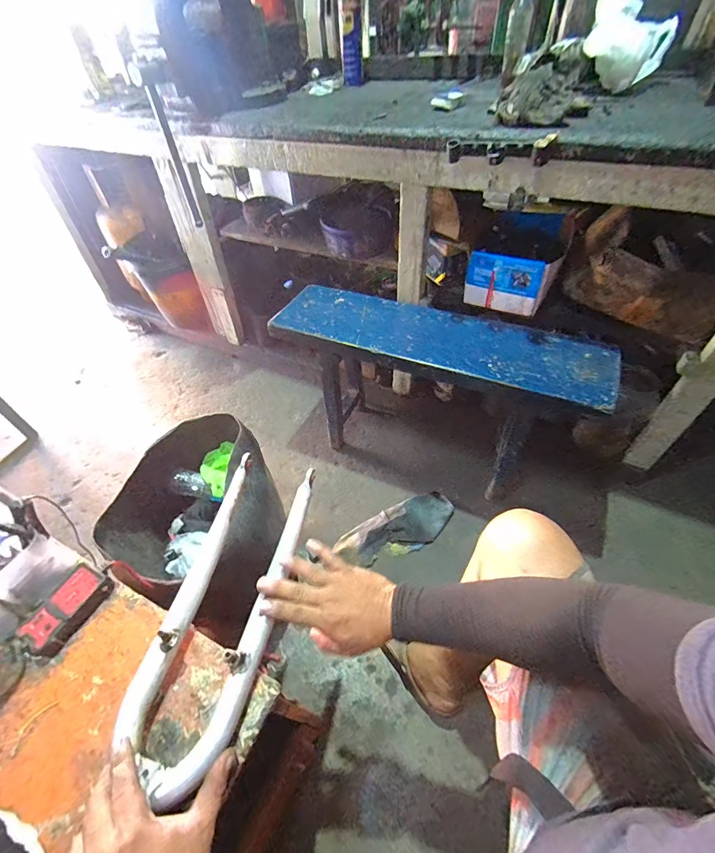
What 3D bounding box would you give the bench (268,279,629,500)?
[{"bbox_3d":[0.194,-0.100,1.088,0.831,0.391,0.265,18,52,18],"label":"bench"}]

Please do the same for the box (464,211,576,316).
[{"bbox_3d":[0.442,-0.464,1.041,0.216,0.145,0.315,21,54,20],"label":"box"}]

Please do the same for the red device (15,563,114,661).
[{"bbox_3d":[-0.395,0.253,0.518,0.062,0.030,0.113,21,54,20],"label":"red device"}]

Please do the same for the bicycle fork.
[{"bbox_3d":[-0.170,0.221,0.500,0.133,0.057,0.370,9,58,11],"label":"bicycle fork"}]

